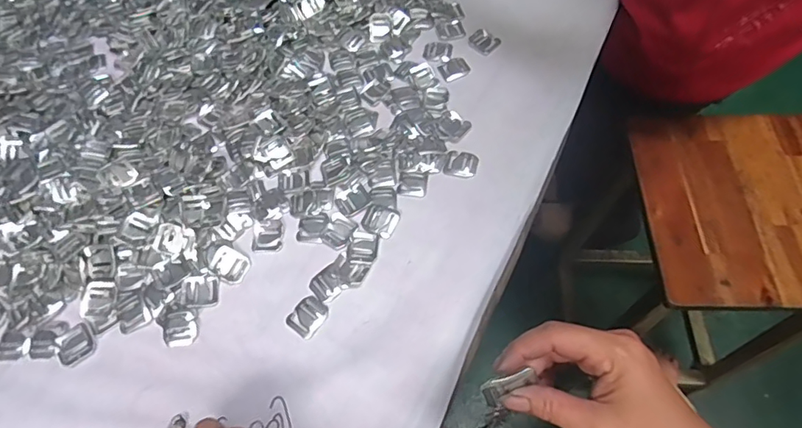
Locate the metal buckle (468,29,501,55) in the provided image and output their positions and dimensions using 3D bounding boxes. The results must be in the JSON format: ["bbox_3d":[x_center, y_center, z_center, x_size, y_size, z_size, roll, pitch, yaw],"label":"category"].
[{"bbox_3d":[0.103,-0.216,0.616,0.036,0.010,0.032,33,68,19],"label":"metal buckle"}]

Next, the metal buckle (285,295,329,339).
[{"bbox_3d":[-0.088,0.096,0.467,0.030,0.004,0.036,32,68,19],"label":"metal buckle"}]

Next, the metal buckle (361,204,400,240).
[{"bbox_3d":[-0.021,0.006,0.506,0.034,0.004,0.032,25,65,16],"label":"metal buckle"}]

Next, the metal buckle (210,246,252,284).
[{"bbox_3d":[-0.170,0.050,0.490,0.040,0.004,0.030,26,66,16],"label":"metal buckle"}]

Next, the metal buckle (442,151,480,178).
[{"bbox_3d":[0.066,-0.054,0.535,0.034,0.006,0.030,14,63,11],"label":"metal buckle"}]

